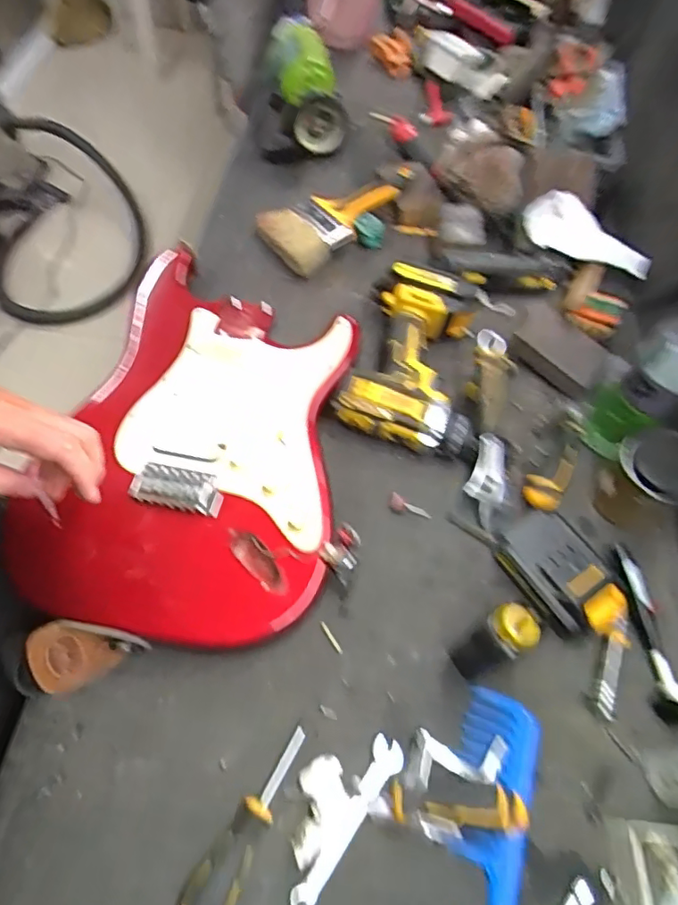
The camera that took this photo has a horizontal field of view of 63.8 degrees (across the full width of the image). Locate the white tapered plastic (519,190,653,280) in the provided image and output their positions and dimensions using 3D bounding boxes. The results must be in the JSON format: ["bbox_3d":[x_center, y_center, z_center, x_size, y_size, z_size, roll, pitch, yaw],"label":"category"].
[{"bbox_3d":[0.317,-0.268,0.697,0.159,0.052,0.059,40,68,17],"label":"white tapered plastic"}]

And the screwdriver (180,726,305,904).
[{"bbox_3d":[-0.068,0.290,0.412,0.034,0.031,0.154,33,66,14],"label":"screwdriver"}]

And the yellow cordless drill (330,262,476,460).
[{"bbox_3d":[0.094,-0.102,0.609,0.148,0.067,0.206,19,63,7],"label":"yellow cordless drill"}]

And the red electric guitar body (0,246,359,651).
[{"bbox_3d":[-0.128,-0.026,0.569,0.284,0.047,0.355,13,64,6],"label":"red electric guitar body"}]

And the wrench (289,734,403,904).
[{"bbox_3d":[0.008,0.291,0.425,0.026,0.009,0.136,31,66,13],"label":"wrench"}]

